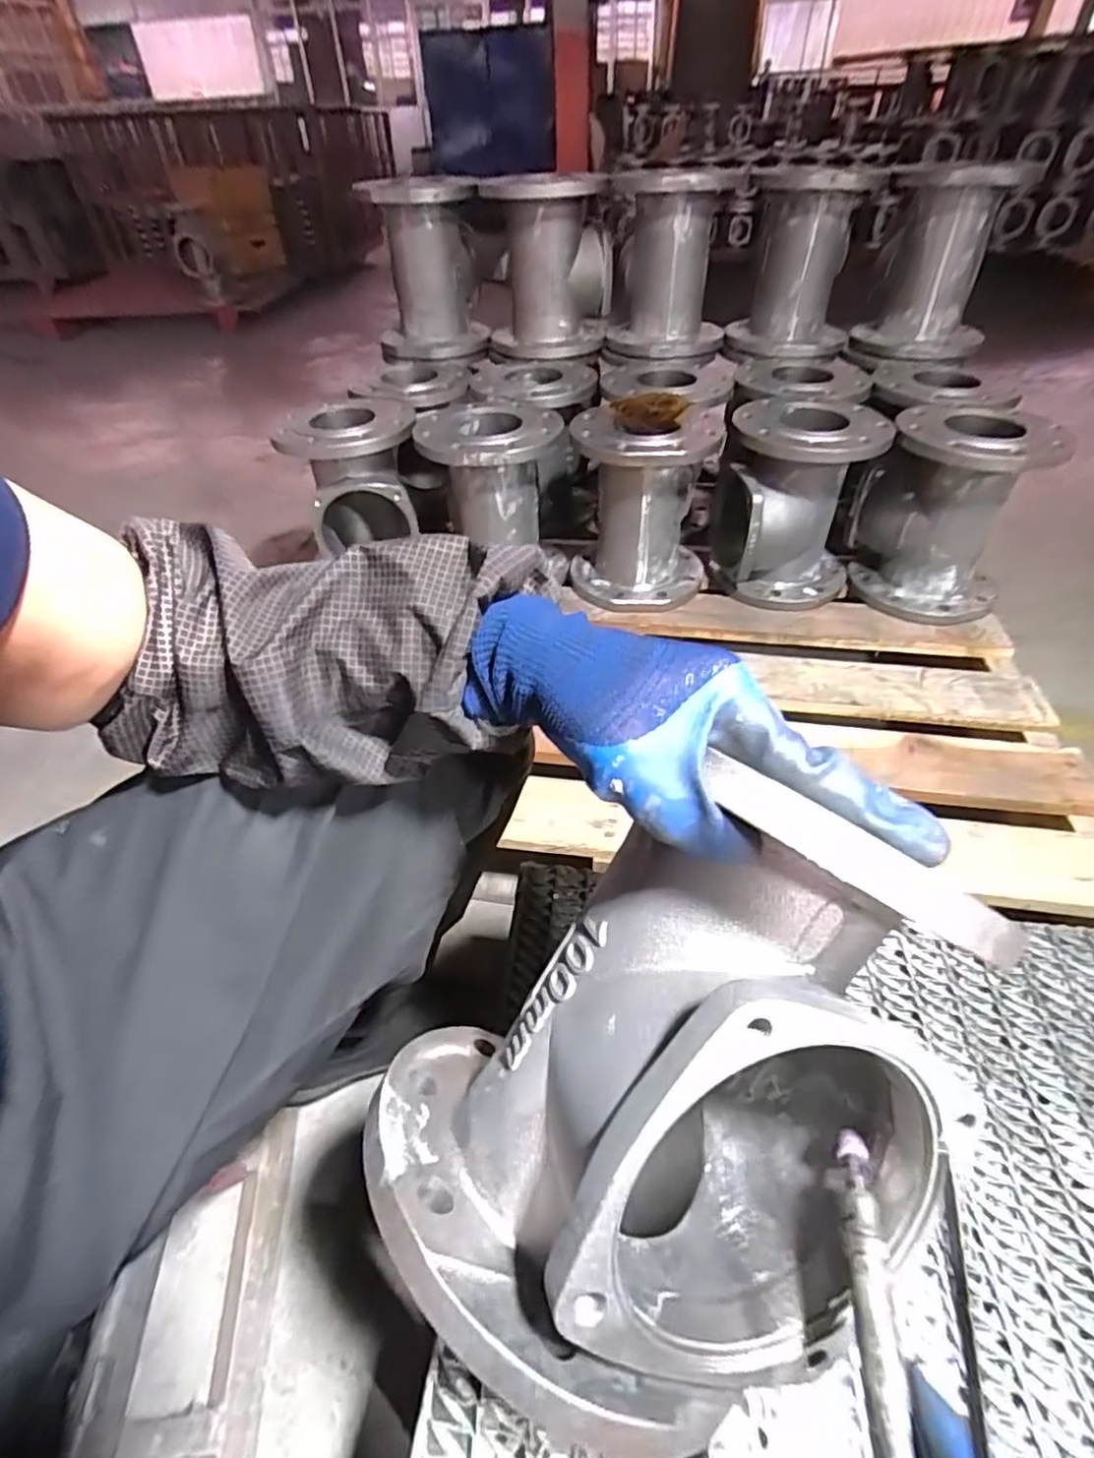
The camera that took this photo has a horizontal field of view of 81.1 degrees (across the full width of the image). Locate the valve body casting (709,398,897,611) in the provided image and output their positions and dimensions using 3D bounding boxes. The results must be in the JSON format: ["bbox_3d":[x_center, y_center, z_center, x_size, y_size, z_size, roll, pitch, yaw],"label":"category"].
[{"bbox_3d":[0.370,-0.341,0.971,0.198,0.245,0.204,6,44,9],"label":"valve body casting"}]

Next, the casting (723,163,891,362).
[{"bbox_3d":[0.427,-0.793,1.089,0.188,0.252,0.228,6,44,9],"label":"casting"}]

